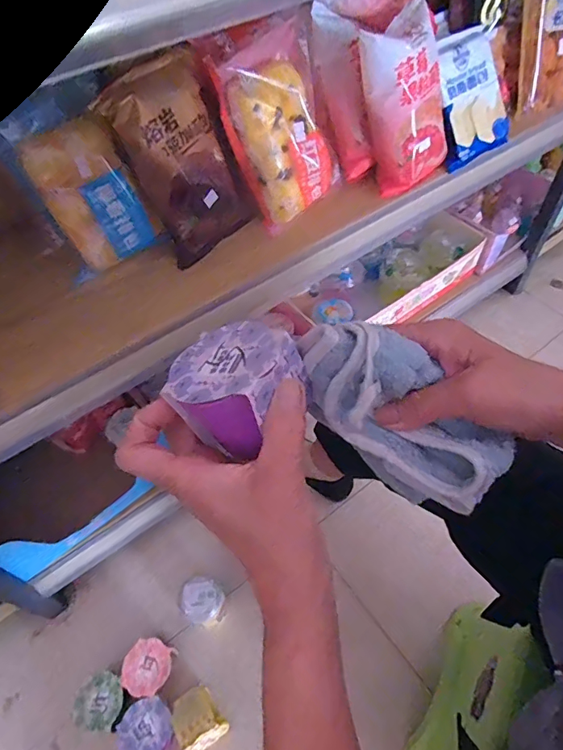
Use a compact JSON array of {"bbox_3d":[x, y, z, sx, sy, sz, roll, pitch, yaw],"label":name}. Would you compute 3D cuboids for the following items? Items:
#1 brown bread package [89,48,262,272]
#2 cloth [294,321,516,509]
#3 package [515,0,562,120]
[{"bbox_3d":[-0.110,-0.251,0.546,0.134,0.202,0.049,-41,31,-22],"label":"brown bread package"},{"bbox_3d":[0.070,0.021,0.285,0.138,0.052,0.058,43,63,-5],"label":"cloth"},{"bbox_3d":[0.412,-0.501,0.692,0.118,0.190,0.036,-17,28,-10],"label":"package"}]

